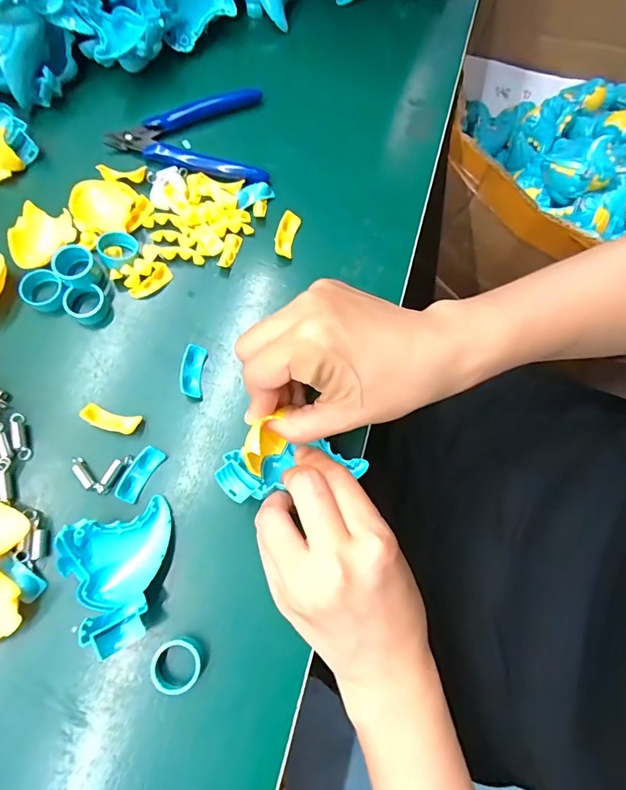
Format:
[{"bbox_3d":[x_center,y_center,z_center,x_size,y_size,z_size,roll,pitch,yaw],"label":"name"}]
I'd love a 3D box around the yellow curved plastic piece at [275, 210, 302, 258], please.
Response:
[{"bbox_3d":[-0.018,-0.113,0.319,0.014,0.011,0.033,14,71,3],"label":"yellow curved plastic piece"}]

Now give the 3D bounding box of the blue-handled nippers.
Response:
[{"bbox_3d":[-0.092,-0.189,0.334,0.112,0.014,0.077,-8,72,-5],"label":"blue-handled nippers"}]

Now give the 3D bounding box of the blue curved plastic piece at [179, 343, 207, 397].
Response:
[{"bbox_3d":[-0.077,-0.016,0.287,0.012,0.011,0.032,5,71,0],"label":"blue curved plastic piece"}]

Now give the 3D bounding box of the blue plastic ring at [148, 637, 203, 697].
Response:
[{"bbox_3d":[-0.072,0.143,0.240,0.025,0.012,0.025,1,71,-2],"label":"blue plastic ring"}]

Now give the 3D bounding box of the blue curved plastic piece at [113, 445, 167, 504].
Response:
[{"bbox_3d":[-0.103,0.047,0.267,0.014,0.004,0.034,35,68,-13],"label":"blue curved plastic piece"}]

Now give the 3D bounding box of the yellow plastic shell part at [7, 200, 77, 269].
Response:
[{"bbox_3d":[-0.181,-0.105,0.301,0.038,0.011,0.044,7,71,0],"label":"yellow plastic shell part"}]

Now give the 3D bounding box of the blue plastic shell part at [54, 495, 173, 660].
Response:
[{"bbox_3d":[-0.101,0.096,0.242,0.054,0.031,0.067,-20,73,-8],"label":"blue plastic shell part"}]

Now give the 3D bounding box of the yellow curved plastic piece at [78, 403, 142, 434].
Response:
[{"bbox_3d":[-0.124,0.015,0.275,0.033,0.010,0.014,14,71,3],"label":"yellow curved plastic piece"}]

